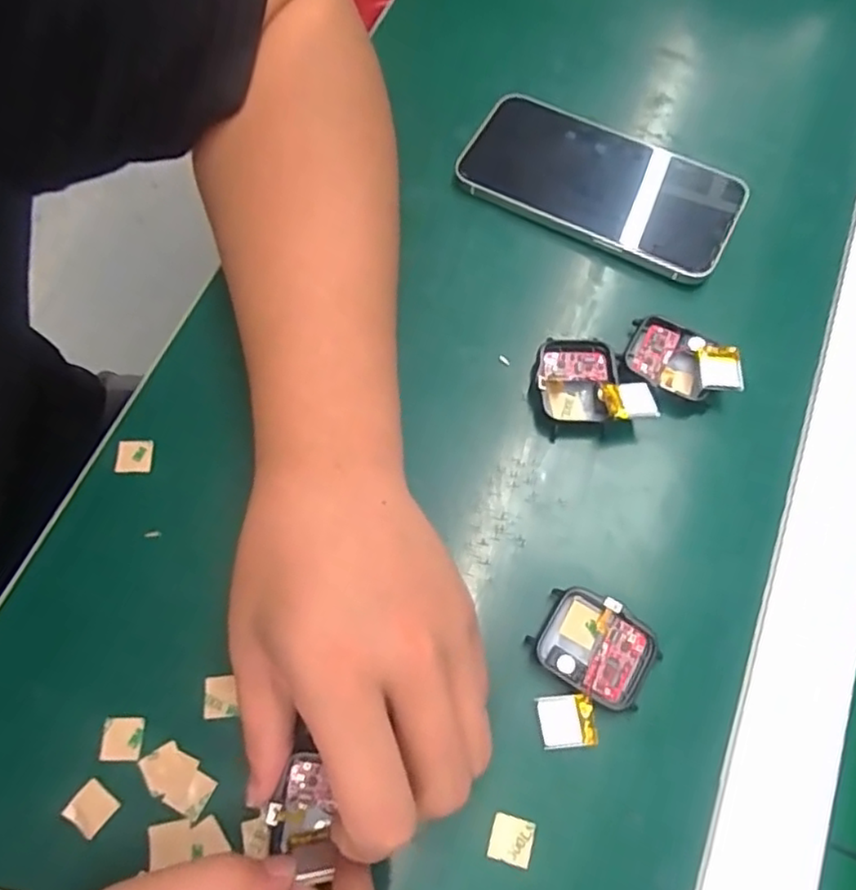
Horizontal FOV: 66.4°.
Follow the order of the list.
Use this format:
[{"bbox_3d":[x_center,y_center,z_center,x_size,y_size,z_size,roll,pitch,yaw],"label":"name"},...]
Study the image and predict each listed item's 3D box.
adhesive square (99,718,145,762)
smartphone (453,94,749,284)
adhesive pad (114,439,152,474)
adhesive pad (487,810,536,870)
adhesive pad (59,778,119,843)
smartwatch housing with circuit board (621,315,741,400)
[{"bbox_3d":[-0.120,0.116,0.256,0.016,0.004,0.015,-1,68,-2],"label":"adhesive square"},{"bbox_3d":[0.091,-0.141,0.350,0.144,0.009,0.071,27,70,9],"label":"smartphone"},{"bbox_3d":[-0.135,0.005,0.300,0.015,0.004,0.015,-1,68,-2],"label":"adhesive pad"},{"bbox_3d":[0.031,0.147,0.243,0.016,0.004,0.016,15,69,5],"label":"adhesive pad"},{"bbox_3d":[-0.128,0.138,0.247,0.015,0.004,0.015,37,72,12],"label":"adhesive pad"},{"bbox_3d":[0.119,-0.040,0.306,0.051,0.013,0.038,28,70,9],"label":"smartwatch housing with circuit board"}]

